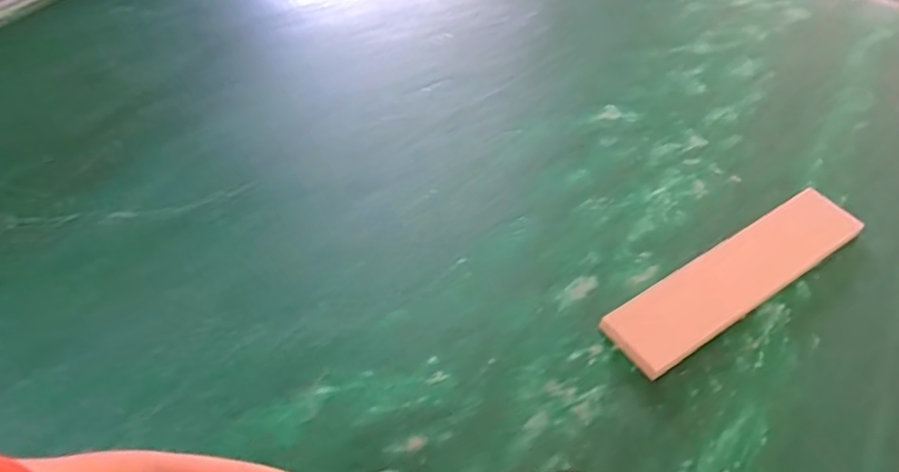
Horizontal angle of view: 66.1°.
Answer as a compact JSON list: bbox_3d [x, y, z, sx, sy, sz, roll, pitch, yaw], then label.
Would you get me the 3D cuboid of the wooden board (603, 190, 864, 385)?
[{"bbox_3d":[0.325,0.044,0.777,0.349,0.028,0.080,-25,53,-24],"label":"wooden board"}]

